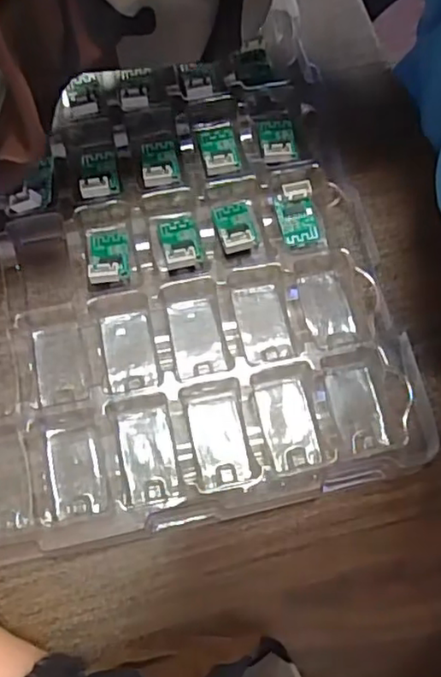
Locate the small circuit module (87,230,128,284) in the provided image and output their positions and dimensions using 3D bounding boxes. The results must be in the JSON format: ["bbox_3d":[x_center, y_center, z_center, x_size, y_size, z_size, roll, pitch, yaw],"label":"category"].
[{"bbox_3d":[-0.051,-0.037,0.279,0.017,0.009,0.026,-5,71,-4],"label":"small circuit module"}]

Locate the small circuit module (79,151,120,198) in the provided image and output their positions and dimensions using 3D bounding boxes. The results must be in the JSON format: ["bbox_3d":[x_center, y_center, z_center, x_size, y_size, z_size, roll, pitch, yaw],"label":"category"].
[{"bbox_3d":[-0.057,-0.078,0.291,0.018,0.010,0.027,-9,71,-5],"label":"small circuit module"}]

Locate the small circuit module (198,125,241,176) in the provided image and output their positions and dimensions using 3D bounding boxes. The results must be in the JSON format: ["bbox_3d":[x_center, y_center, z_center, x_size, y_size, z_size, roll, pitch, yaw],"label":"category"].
[{"bbox_3d":[-0.001,-0.091,0.298,0.017,0.008,0.029,-7,71,-4],"label":"small circuit module"}]

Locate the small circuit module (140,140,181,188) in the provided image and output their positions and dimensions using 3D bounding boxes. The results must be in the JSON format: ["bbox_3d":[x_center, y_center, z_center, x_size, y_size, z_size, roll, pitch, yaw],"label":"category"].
[{"bbox_3d":[-0.029,-0.084,0.294,0.017,0.007,0.026,-8,71,-5],"label":"small circuit module"}]

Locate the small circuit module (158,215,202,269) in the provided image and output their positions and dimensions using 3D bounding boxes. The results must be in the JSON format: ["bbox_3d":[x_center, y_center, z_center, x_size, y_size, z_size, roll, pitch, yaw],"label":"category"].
[{"bbox_3d":[-0.019,-0.044,0.283,0.017,0.006,0.027,-17,58,-1],"label":"small circuit module"}]

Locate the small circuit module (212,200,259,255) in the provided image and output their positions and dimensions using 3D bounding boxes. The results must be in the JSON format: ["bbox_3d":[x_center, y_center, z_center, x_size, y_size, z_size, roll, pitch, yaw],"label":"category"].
[{"bbox_3d":[0.007,-0.052,0.285,0.017,0.008,0.027,-11,72,-6],"label":"small circuit module"}]

